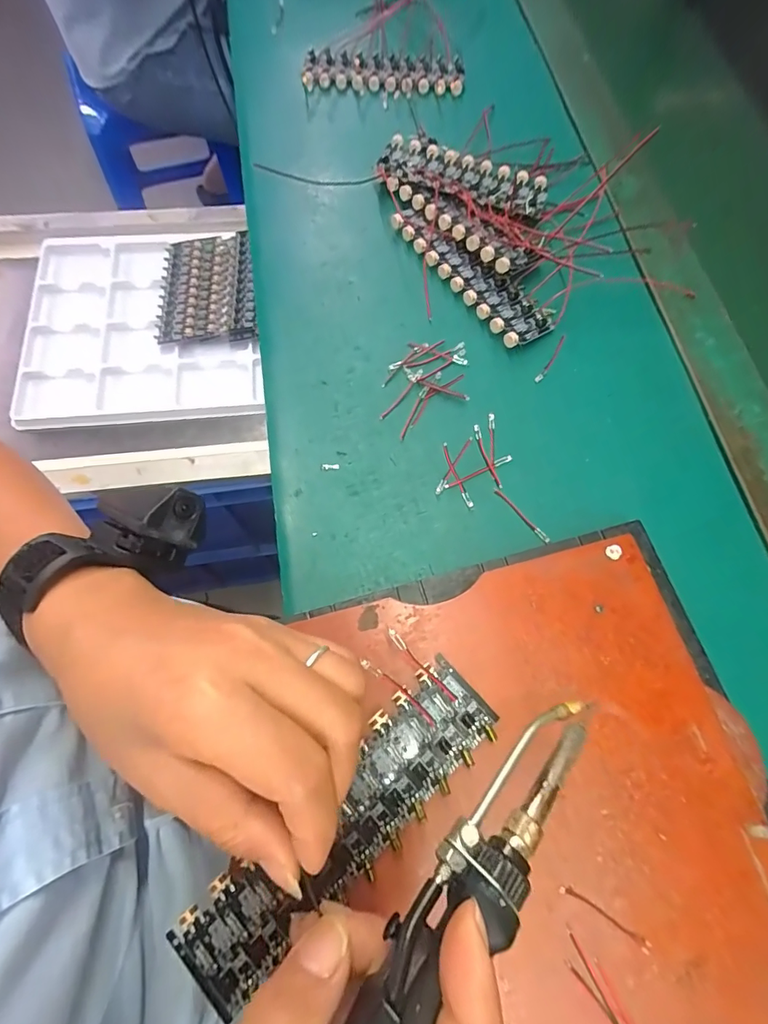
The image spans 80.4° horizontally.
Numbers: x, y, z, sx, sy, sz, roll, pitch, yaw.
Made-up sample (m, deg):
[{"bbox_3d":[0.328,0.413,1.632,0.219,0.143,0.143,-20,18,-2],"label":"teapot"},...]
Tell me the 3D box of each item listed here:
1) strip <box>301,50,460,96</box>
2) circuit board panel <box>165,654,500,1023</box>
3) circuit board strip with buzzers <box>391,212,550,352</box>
[{"bbox_3d":[0.001,-0.423,0.439,0.149,0.014,0.049,1,71,0],"label":"strip"},{"bbox_3d":[-0.017,0.140,0.206,0.163,0.004,0.044,-41,76,-14],"label":"circuit board panel"},{"bbox_3d":[0.065,-0.186,0.355,0.042,0.015,0.151,-38,75,-12],"label":"circuit board strip with buzzers"}]

